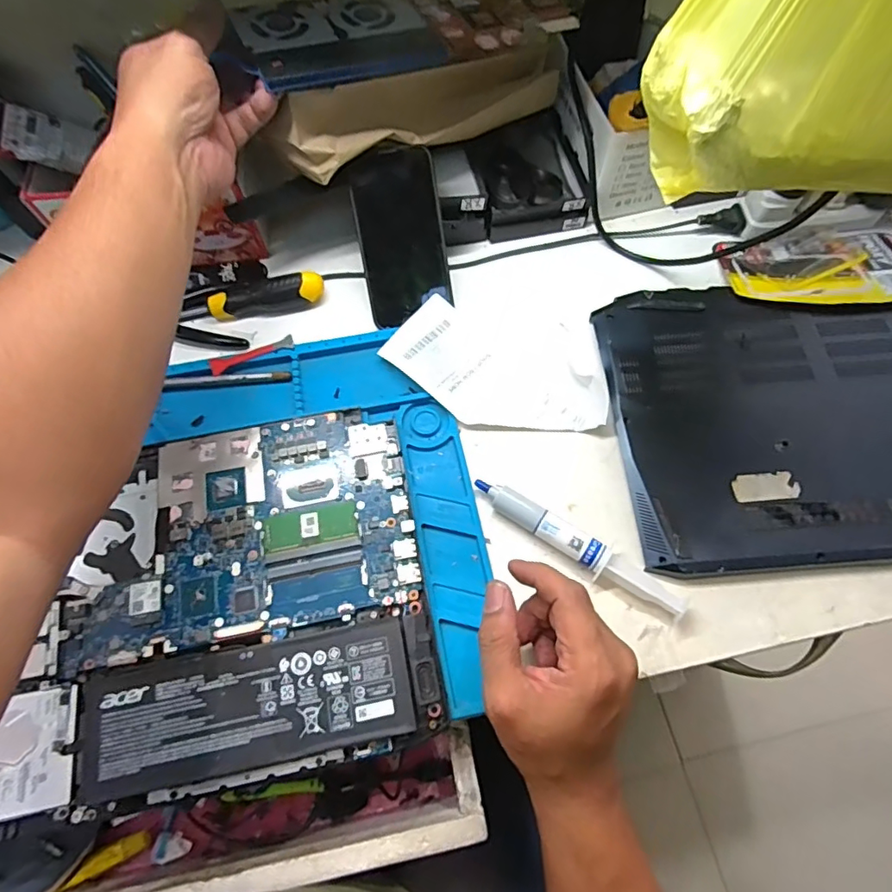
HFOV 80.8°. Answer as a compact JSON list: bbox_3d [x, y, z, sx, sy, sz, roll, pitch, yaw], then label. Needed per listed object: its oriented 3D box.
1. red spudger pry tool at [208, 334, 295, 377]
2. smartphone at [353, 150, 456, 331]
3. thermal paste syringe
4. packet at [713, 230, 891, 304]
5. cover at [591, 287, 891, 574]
[{"bbox_3d":[-0.171,-0.081,0.464,0.074,0.007,0.016,-24,66,-10],"label":"red spudger pry tool"},{"bbox_3d":[-0.039,-0.182,0.460,0.072,0.008,0.140,-11,103,-6],"label":"smartphone"},{"bbox_3d":[0.096,0.073,0.389,0.167,0.018,0.022,31,68,15],"label":"thermal paste syringe"},{"bbox_3d":[0.359,-0.169,0.489,0.185,0.012,0.096,-5,64,-1],"label":"packet"},{"bbox_3d":[0.319,-0.029,0.430,0.353,0.015,0.242,-3,64,0],"label":"cover"}]

